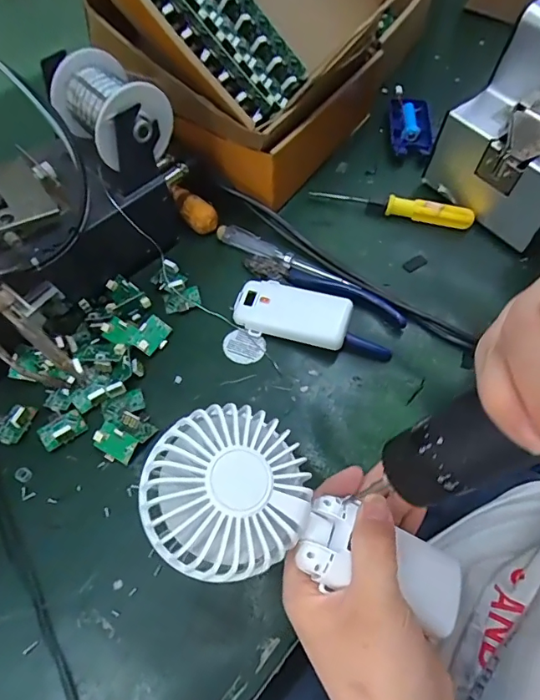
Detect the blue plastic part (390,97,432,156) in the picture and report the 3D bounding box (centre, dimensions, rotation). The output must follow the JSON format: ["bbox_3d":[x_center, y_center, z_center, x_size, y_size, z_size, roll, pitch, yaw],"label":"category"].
[{"bbox_3d":[0.154,-0.243,0.511,0.042,0.016,0.087,3,60,2],"label":"blue plastic part"}]

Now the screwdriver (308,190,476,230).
[{"bbox_3d":[0.118,-0.140,0.452,0.154,0.022,0.015,11,60,6],"label":"screwdriver"}]

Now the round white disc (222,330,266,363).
[{"bbox_3d":[-0.021,-0.002,0.381,0.034,0.004,0.030,20,62,11],"label":"round white disc"}]

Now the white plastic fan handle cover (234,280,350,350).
[{"bbox_3d":[0.018,-0.031,0.384,0.092,0.022,0.045,16,61,9],"label":"white plastic fan handle cover"}]

